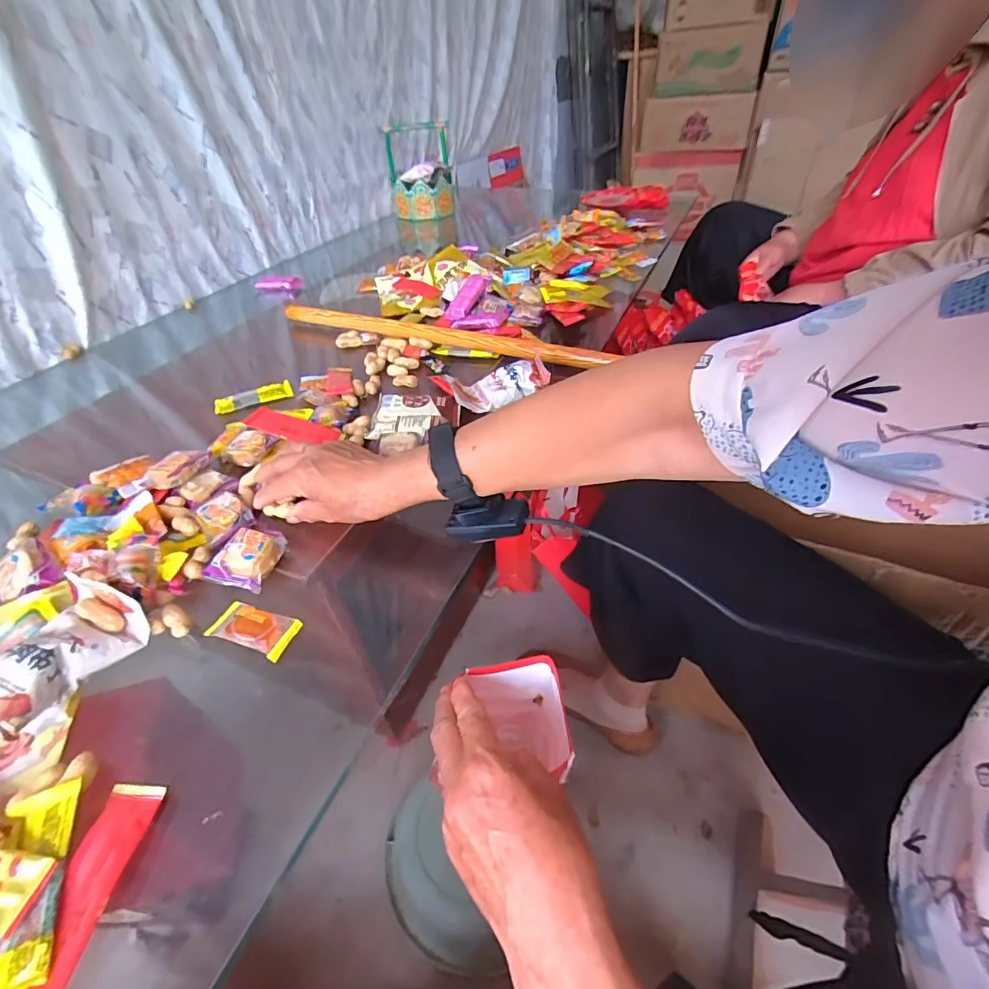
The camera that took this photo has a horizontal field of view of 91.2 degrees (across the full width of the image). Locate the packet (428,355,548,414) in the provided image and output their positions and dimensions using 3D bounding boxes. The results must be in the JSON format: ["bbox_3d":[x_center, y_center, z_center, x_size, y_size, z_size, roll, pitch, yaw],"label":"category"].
[{"bbox_3d":[-0.008,-0.132,0.581,0.144,0.028,0.072,-10,41,14],"label":"packet"}]

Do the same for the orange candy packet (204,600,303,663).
[{"bbox_3d":[-0.188,0.104,0.378,0.064,0.013,0.033,11,45,17],"label":"orange candy packet"}]

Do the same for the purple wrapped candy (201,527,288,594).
[{"bbox_3d":[-0.216,0.053,0.423,0.046,0.024,0.056,8,44,14],"label":"purple wrapped candy"}]

